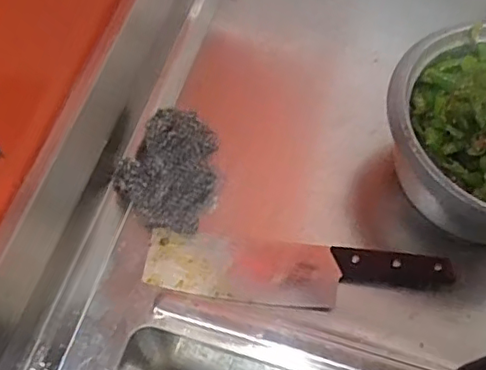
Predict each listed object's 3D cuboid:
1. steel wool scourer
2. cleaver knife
[{"bbox_3d":[-0.079,-0.018,0.649,0.105,0.049,0.120,22,64,10],"label":"steel wool scourer"},{"bbox_3d":[0.052,0.090,0.613,0.302,0.025,0.068,8,62,3],"label":"cleaver knife"}]

